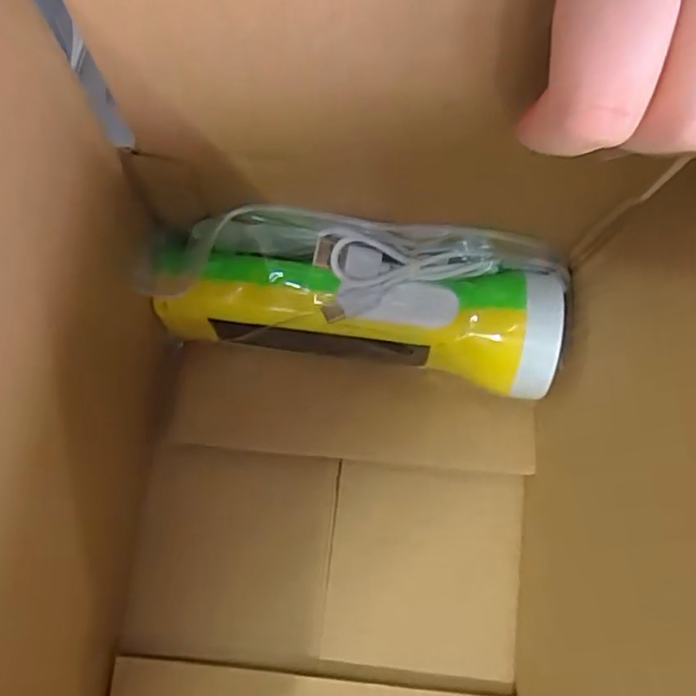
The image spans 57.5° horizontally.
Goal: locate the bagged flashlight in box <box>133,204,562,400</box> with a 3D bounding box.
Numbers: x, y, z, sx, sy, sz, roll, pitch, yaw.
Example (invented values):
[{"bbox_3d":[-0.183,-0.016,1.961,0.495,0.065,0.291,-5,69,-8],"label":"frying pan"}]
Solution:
[{"bbox_3d":[0.000,-0.018,0.268,0.170,0.077,0.052,11,77,-1],"label":"bagged flashlight in box"}]

